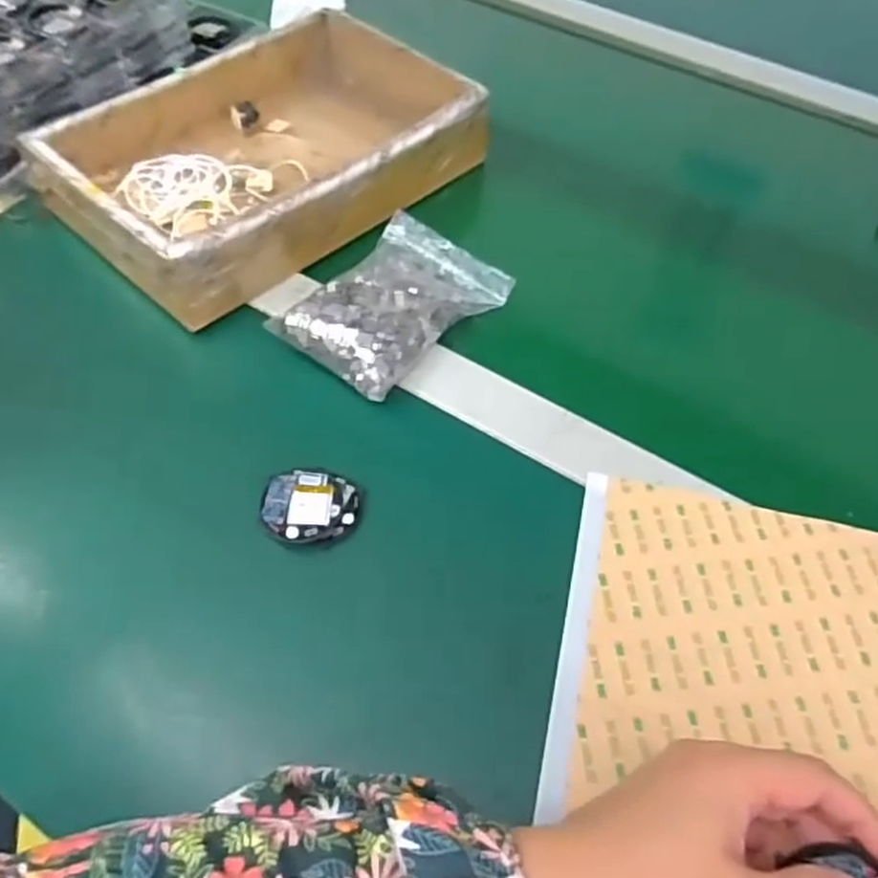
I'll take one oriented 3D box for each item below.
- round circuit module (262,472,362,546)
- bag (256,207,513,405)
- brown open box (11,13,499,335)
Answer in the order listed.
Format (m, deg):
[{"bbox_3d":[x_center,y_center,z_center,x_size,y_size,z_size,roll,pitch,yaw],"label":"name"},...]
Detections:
[{"bbox_3d":[-0.067,0.036,0.403,0.049,0.012,0.040,-2,55,-2],"label":"round circuit module"},{"bbox_3d":[-0.028,-0.085,0.482,0.089,0.044,0.132,34,62,21],"label":"bag"},{"bbox_3d":[-0.122,-0.207,0.551,0.273,0.074,0.194,-39,64,-24],"label":"brown open box"}]

